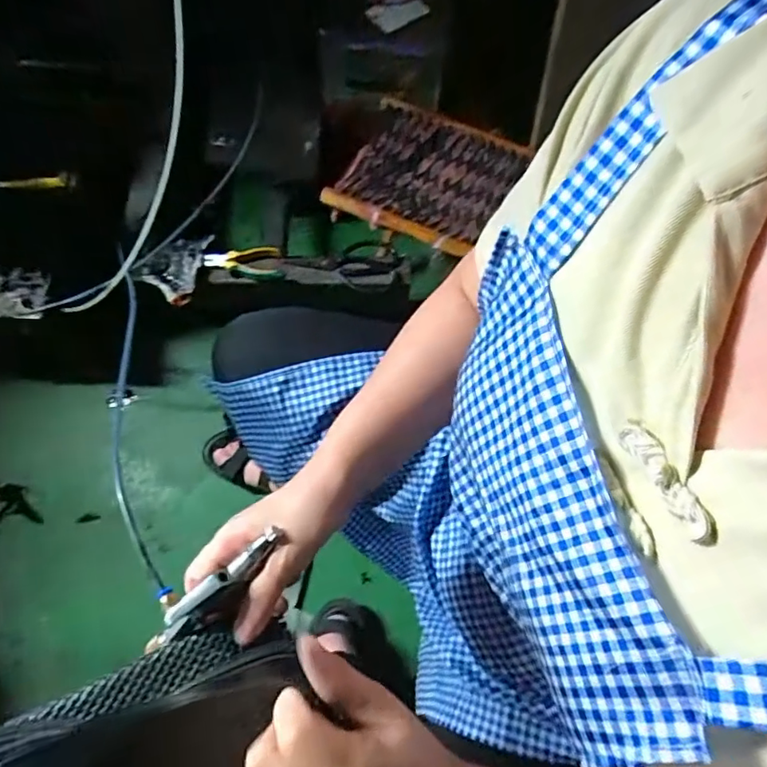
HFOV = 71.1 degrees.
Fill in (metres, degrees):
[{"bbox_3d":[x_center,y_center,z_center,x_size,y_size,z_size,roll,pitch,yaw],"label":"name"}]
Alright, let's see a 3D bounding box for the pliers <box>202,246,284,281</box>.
[{"bbox_3d":[-0.250,-0.212,0.951,0.134,0.023,0.055,-7,71,-5],"label":"pliers"}]

